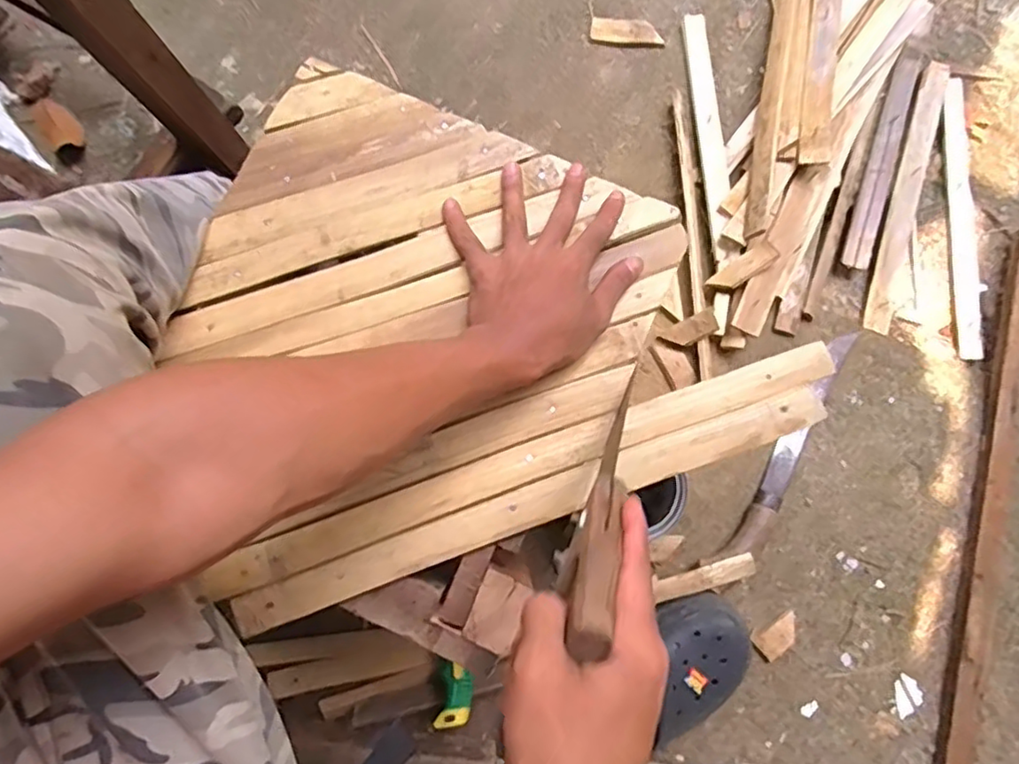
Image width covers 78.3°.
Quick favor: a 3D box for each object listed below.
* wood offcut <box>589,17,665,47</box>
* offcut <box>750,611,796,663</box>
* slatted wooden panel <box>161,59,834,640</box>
[{"bbox_3d":[0.158,-0.474,0.842,0.096,0.011,0.039,6,80,0],"label":"wood offcut"},{"bbox_3d":[0.305,0.287,0.705,0.057,0.010,0.034,-34,82,-6],"label":"offcut"},{"bbox_3d":[-0.042,-0.073,0.482,0.440,0.019,0.383,-20,80,-4],"label":"slatted wooden panel"}]

